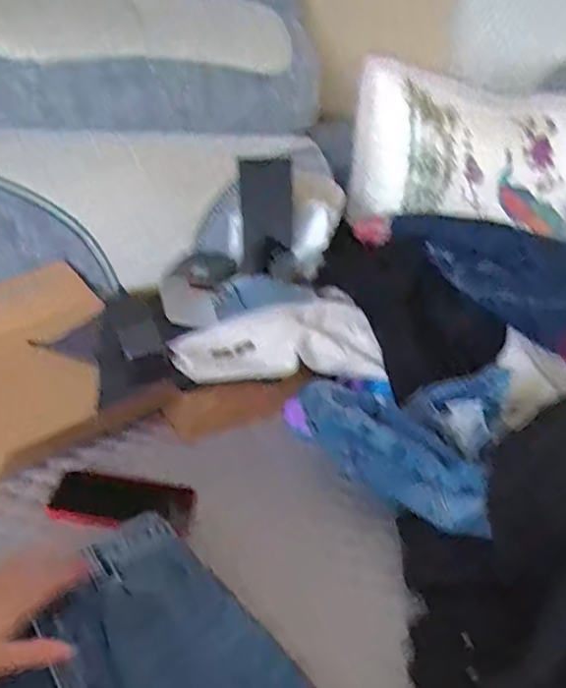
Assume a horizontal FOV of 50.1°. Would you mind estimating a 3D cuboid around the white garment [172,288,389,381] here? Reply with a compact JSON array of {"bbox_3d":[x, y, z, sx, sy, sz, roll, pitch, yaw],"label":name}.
[{"bbox_3d":[0.002,-0.008,0.869,0.298,0.084,0.125,-3,28,-21],"label":"white garment"}]

